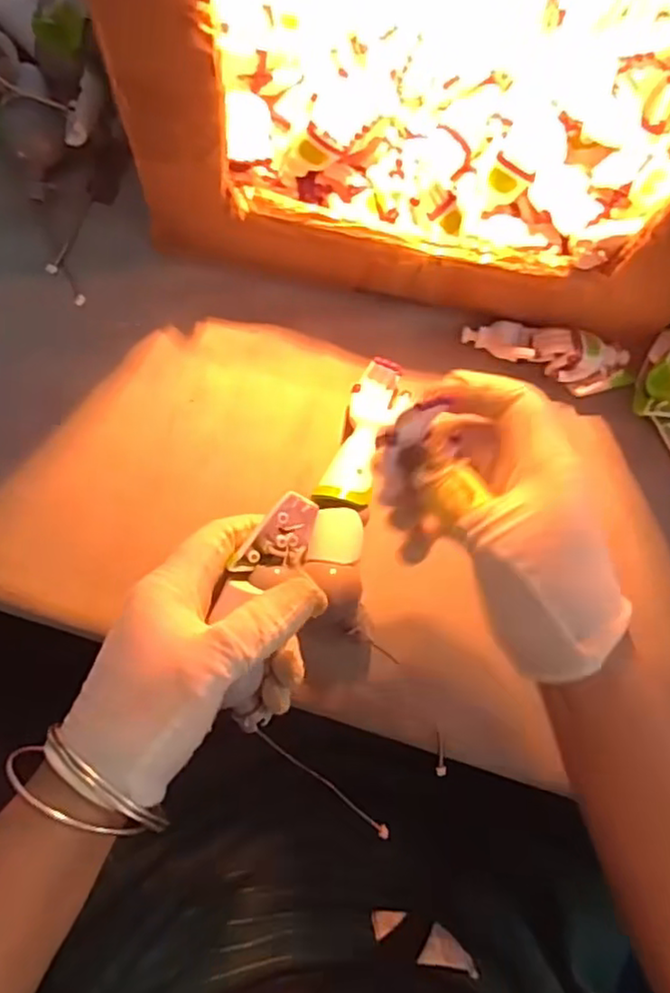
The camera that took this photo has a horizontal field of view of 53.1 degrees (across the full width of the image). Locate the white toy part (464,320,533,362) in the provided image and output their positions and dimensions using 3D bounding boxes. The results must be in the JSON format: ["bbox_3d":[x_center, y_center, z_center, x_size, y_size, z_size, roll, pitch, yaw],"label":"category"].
[{"bbox_3d":[0.101,-0.096,0.413,0.043,0.012,0.026,10,74,14],"label":"white toy part"}]

